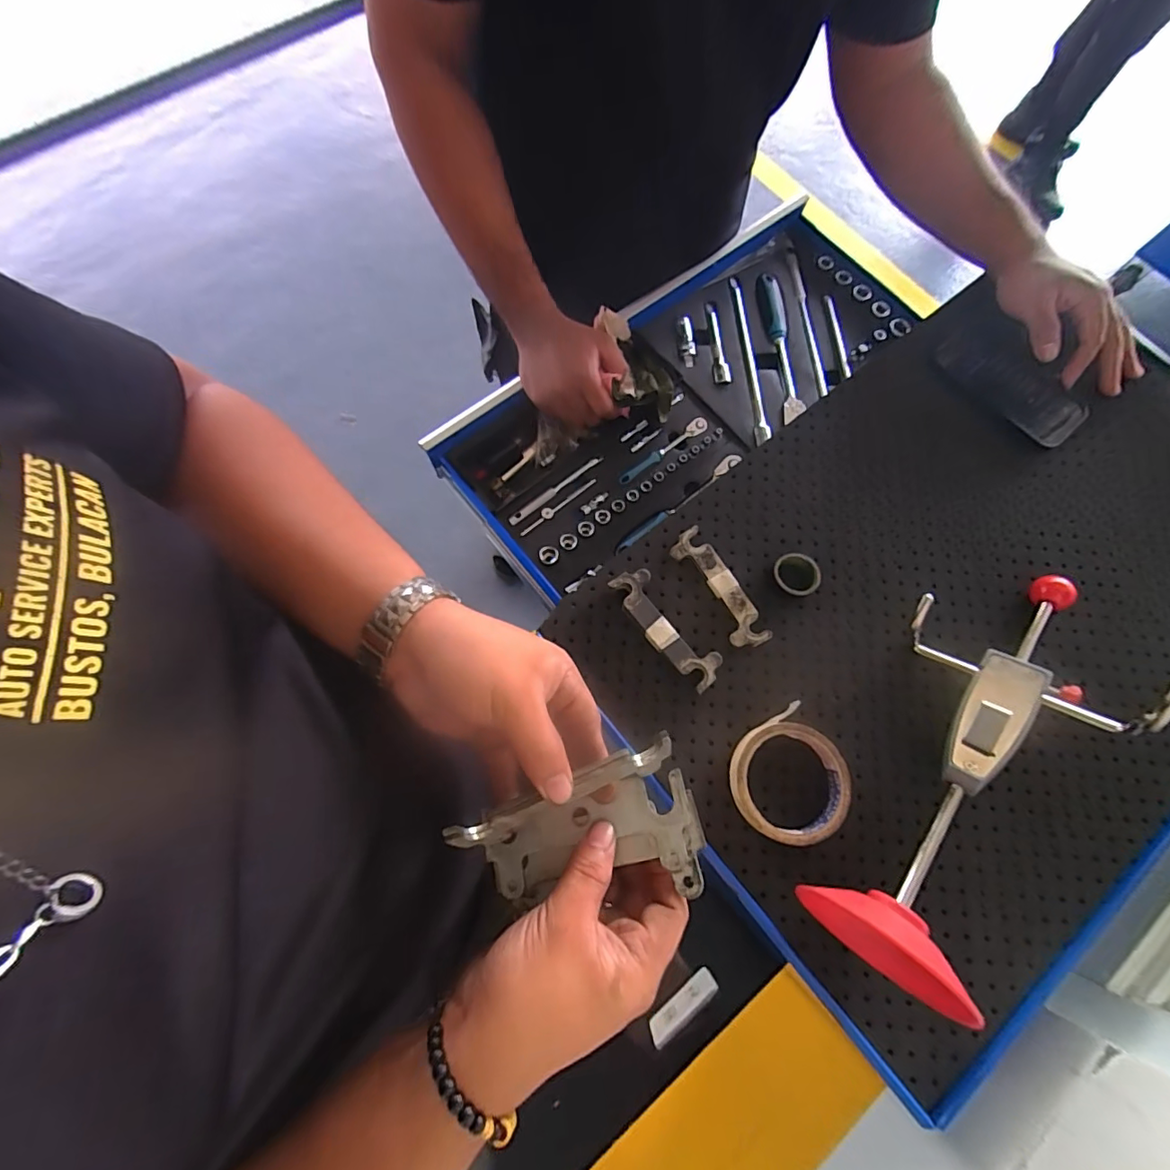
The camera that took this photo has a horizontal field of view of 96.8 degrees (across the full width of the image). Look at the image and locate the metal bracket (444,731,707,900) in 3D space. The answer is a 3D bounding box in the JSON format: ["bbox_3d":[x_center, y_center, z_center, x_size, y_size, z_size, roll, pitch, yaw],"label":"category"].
[{"bbox_3d":[-0.007,0.130,0.287,0.127,0.062,0.083,-17,74,9],"label":"metal bracket"}]

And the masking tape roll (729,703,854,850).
[{"bbox_3d":[0.167,0.159,0.424,0.097,0.023,0.092,0,74,0],"label":"masking tape roll"}]

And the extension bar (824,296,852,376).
[{"bbox_3d":[0.323,-0.317,0.662,0.014,0.008,0.118,-6,74,-2],"label":"extension bar"}]

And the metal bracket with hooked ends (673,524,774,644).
[{"bbox_3d":[0.122,0.003,0.474,0.037,0.010,0.120,-31,76,-9],"label":"metal bracket with hooked ends"}]

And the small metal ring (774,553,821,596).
[{"bbox_3d":[0.192,-0.008,0.474,0.042,0.022,0.038,-11,74,-4],"label":"small metal ring"}]

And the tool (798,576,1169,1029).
[{"bbox_3d":[0.312,0.124,0.398,0.150,0.118,0.369,38,77,10],"label":"tool"}]

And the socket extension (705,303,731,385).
[{"bbox_3d":[0.167,-0.308,0.658,0.019,0.015,0.121,-5,74,-2],"label":"socket extension"}]

